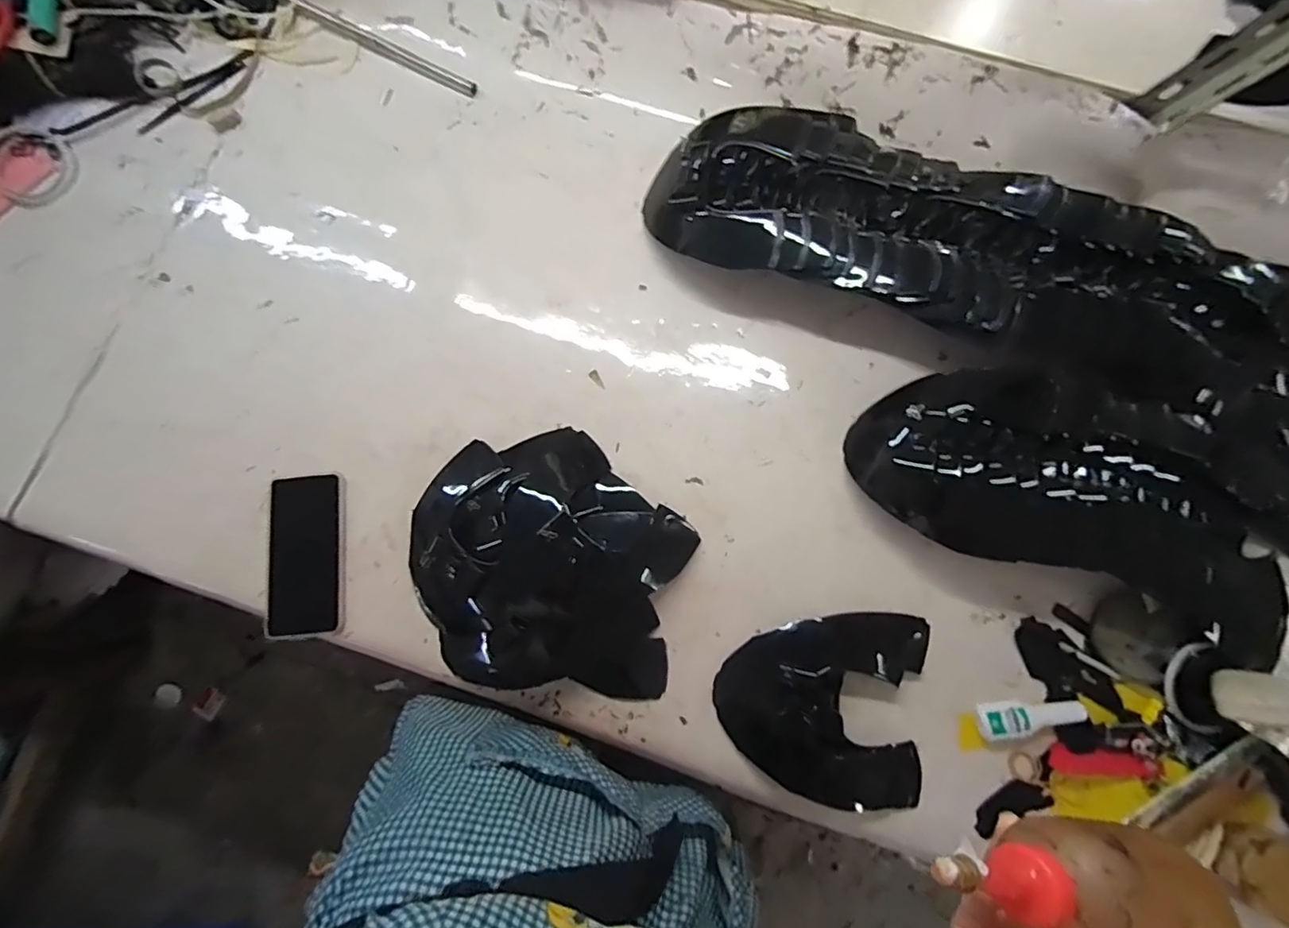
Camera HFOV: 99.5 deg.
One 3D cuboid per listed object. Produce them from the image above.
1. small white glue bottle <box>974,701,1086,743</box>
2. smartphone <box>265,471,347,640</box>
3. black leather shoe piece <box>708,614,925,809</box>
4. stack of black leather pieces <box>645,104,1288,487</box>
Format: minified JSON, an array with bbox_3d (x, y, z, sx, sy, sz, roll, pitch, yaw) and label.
[{"bbox_3d":[0.363,0.238,0.510,0.095,0.015,0.032,-6,80,0],"label":"small white glue bottle"},{"bbox_3d":[-0.345,0.093,0.557,0.075,0.013,0.160,-5,80,0],"label":"smartphone"},{"bbox_3d":[0.170,0.227,0.511,0.193,0.032,0.174,6,81,2],"label":"black leather shoe piece"},{"bbox_3d":[0.376,-0.199,0.559,0.769,0.086,0.217,21,81,4],"label":"stack of black leather pieces"}]

